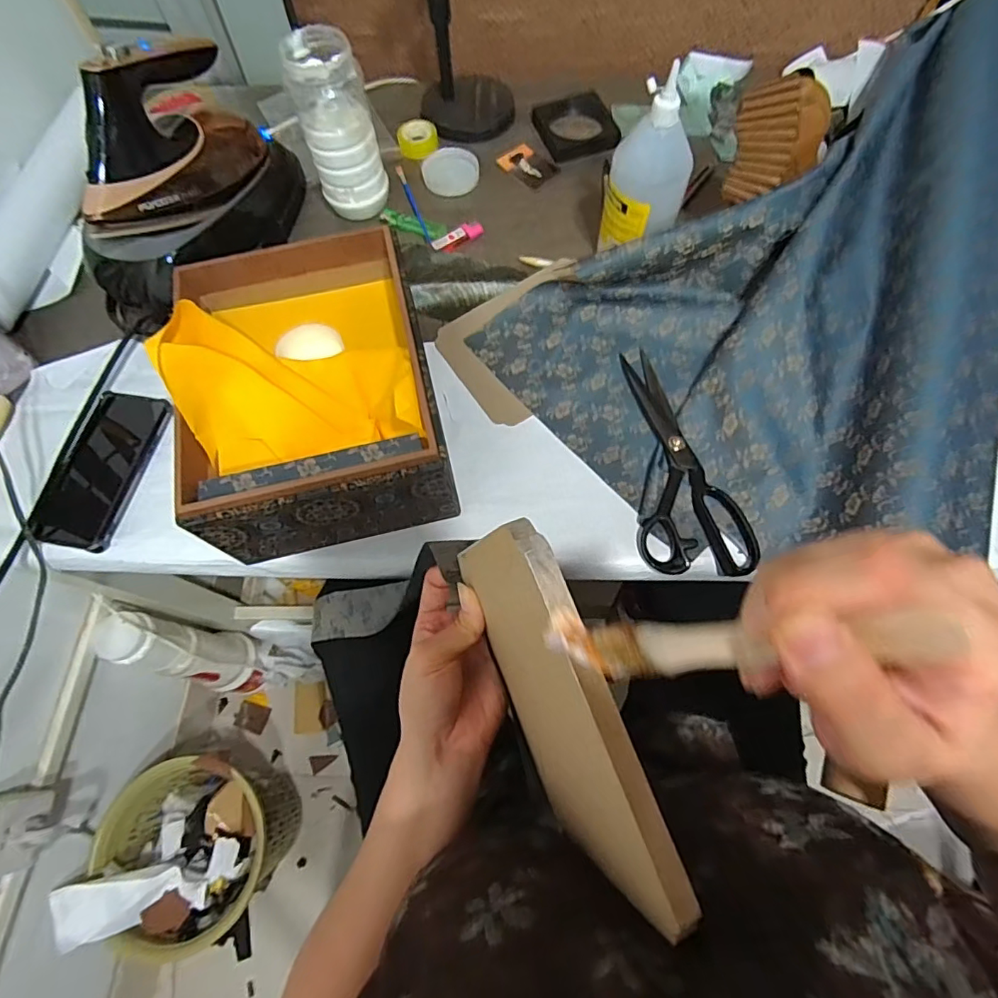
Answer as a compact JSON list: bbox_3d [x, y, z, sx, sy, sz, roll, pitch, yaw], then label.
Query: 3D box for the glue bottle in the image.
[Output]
[{"bbox_3d":[0.147,-0.315,0.536,0.062,0.161,0.073,-43,73,-15],"label":"glue bottle"}]

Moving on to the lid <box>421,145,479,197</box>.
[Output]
[{"bbox_3d":[-0.061,-0.418,0.681,0.071,0.009,0.080,-10,68,-3],"label":"lid"}]

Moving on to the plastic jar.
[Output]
[{"bbox_3d":[-0.176,-0.409,0.593,0.075,0.164,0.074,0,68,1],"label":"plastic jar"}]

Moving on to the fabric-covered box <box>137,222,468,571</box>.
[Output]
[{"bbox_3d":[-0.167,-0.100,0.492,0.197,0.129,0.258,-13,68,-4],"label":"fabric-covered box"}]

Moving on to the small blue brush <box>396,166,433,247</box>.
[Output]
[{"bbox_3d":[-0.106,-0.368,0.662,0.009,0.012,0.151,-19,69,-7],"label":"small blue brush"}]

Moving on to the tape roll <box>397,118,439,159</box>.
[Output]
[{"bbox_3d":[-0.106,-0.473,0.702,0.050,0.015,0.060,-15,68,-5],"label":"tape roll"}]

